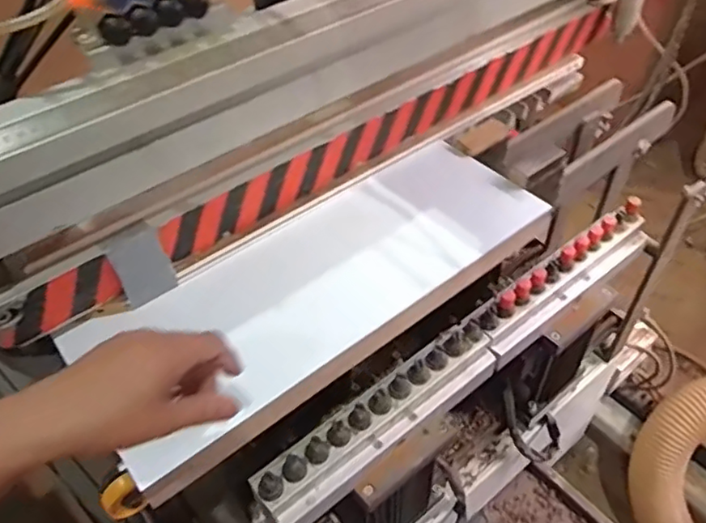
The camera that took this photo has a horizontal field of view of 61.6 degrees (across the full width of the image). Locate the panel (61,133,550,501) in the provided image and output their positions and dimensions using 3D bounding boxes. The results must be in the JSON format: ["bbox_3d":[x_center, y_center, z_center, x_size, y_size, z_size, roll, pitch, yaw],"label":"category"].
[{"bbox_3d":[-0.030,0.017,0.640,0.503,0.021,0.187,-31,53,-24],"label":"panel"}]

